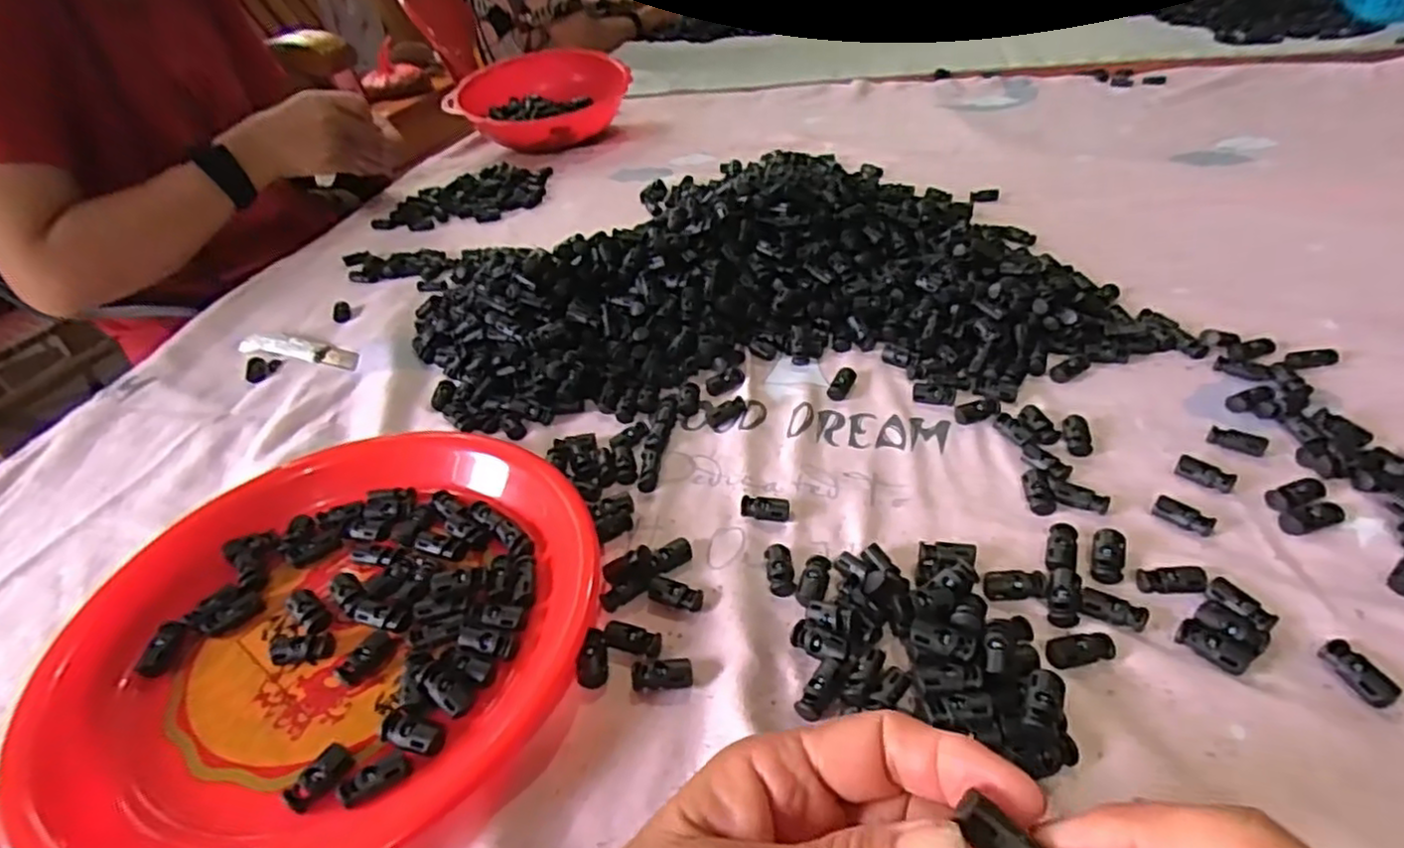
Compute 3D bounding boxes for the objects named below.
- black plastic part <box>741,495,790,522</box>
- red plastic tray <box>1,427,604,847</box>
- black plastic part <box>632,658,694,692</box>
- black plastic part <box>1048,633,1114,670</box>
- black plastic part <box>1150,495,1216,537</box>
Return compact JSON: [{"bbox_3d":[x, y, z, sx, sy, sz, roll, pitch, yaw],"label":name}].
[{"bbox_3d":[0.036,0.047,0.390,0.027,0.009,0.012,7,42,16],"label":"black plastic part"},{"bbox_3d":[-0.188,0.095,0.350,0.250,0.032,0.254,16,46,25],"label":"red plastic tray"},{"bbox_3d":[-0.018,0.115,0.318,0.028,0.011,0.012,-3,41,5],"label":"black plastic part"},{"bbox_3d":[0.167,0.100,0.309,0.029,0.006,0.013,-10,40,-3],"label":"black plastic part"},{"bbox_3d":[0.252,0.048,0.364,0.028,0.008,0.013,28,52,34],"label":"black plastic part"}]

